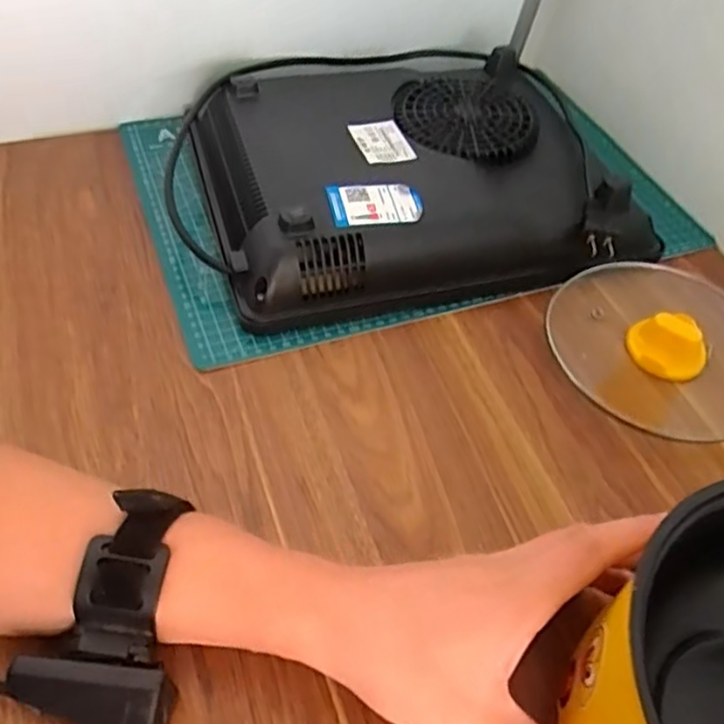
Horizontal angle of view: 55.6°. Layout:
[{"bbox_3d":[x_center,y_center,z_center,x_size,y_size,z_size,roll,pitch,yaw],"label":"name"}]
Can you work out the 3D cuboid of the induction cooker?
[{"bbox_3d":[0.039,-0.162,0.565,0.329,0.060,0.275,-11,53,-14],"label":"induction cooker"}]

